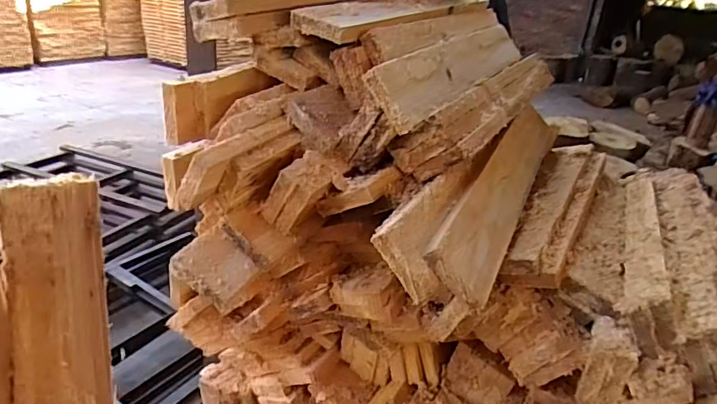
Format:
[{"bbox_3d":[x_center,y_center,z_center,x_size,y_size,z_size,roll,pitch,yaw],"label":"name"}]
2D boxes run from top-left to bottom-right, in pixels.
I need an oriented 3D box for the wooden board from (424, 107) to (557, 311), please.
[{"bbox_3d":[0.195,-0.027,0.640,0.083,0.023,0.468,50,38,-3],"label":"wooden board"}]

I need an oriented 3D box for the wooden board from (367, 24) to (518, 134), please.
[{"bbox_3d":[0.147,-0.194,0.698,0.022,0.073,0.488,-33,3,37],"label":"wooden board"}]

